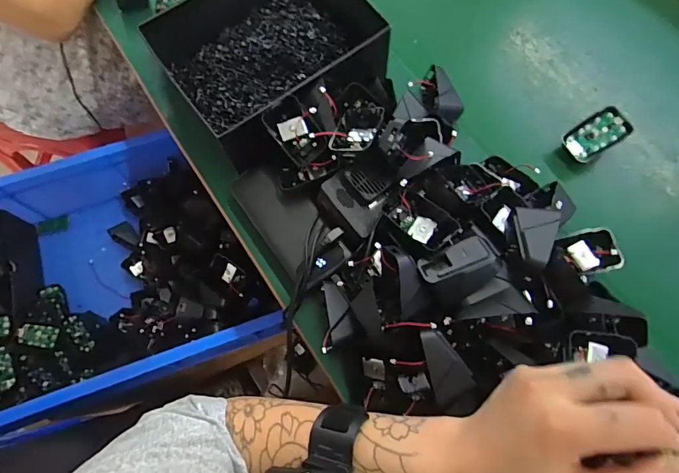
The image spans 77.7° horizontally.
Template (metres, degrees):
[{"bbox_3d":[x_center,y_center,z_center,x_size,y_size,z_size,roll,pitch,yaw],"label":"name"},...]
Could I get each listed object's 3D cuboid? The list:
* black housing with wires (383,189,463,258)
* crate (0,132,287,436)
[{"bbox_3d":[0.074,-0.013,0.399,0.054,0.034,0.072,-34,46,-6],"label":"black housing with wires"},{"bbox_3d":[-0.451,0.082,0.722,0.557,0.143,0.385,-19,72,-7],"label":"crate"}]

